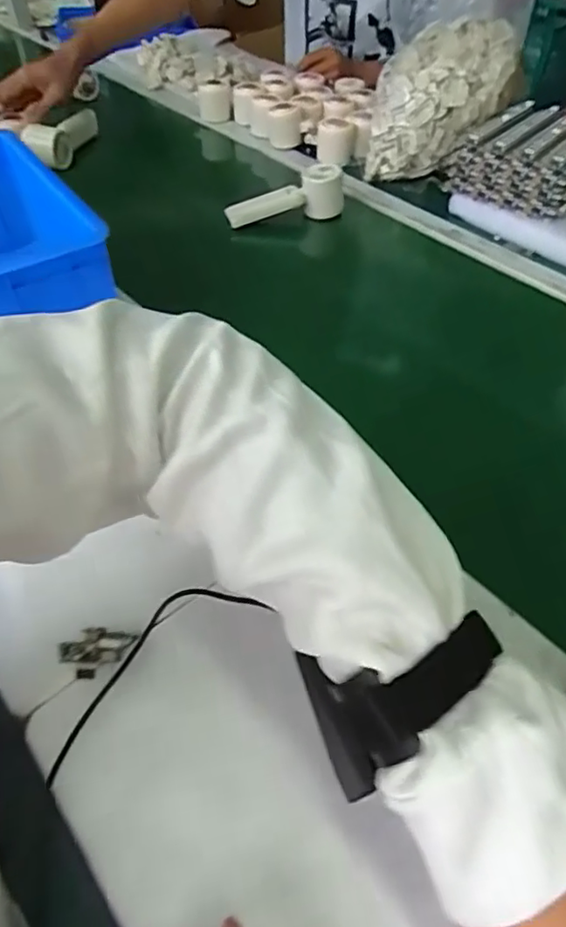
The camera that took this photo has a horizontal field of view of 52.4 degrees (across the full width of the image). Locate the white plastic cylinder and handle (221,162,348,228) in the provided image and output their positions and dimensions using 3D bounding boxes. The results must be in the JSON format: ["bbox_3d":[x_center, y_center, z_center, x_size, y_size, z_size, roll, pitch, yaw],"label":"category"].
[{"bbox_3d":[-0.001,-0.369,0.795,0.161,0.062,0.056,-15,51,-14],"label":"white plastic cylinder and handle"}]

